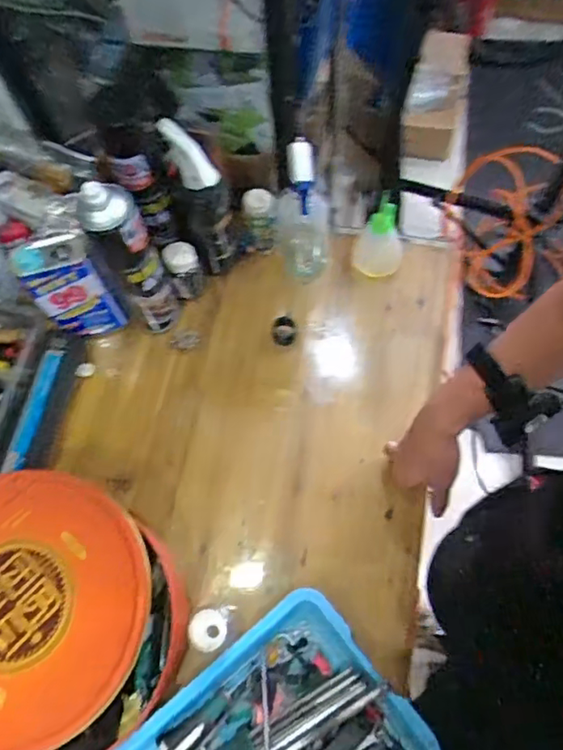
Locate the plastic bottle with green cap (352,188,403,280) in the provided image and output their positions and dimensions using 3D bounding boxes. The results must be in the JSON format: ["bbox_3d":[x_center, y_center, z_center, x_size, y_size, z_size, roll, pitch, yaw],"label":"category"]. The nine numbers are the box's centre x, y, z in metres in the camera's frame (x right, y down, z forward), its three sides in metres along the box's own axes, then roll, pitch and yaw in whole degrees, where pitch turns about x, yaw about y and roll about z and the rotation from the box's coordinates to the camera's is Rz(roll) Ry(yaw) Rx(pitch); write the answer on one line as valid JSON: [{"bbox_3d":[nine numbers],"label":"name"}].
[{"bbox_3d":[0.143,-0.200,0.818,0.069,0.121,0.060,9,68,7],"label":"plastic bottle with green cap"}]

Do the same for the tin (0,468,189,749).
[{"bbox_3d":[-0.256,0.257,0.631,0.282,0.111,0.264,-1,67,2],"label":"tin"}]

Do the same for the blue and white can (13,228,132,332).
[{"bbox_3d":[-0.268,-0.110,0.751,0.097,0.168,0.042,-12,67,-2],"label":"blue and white can"}]

